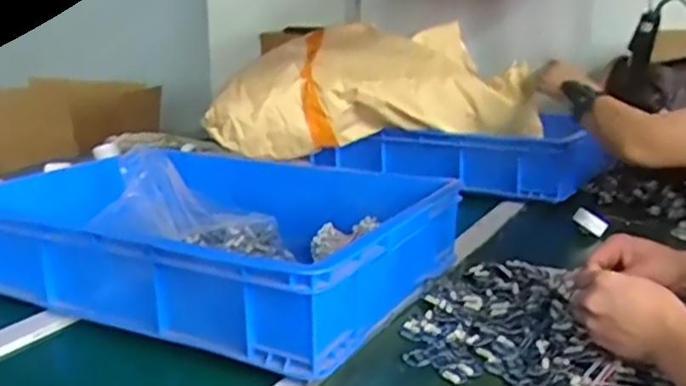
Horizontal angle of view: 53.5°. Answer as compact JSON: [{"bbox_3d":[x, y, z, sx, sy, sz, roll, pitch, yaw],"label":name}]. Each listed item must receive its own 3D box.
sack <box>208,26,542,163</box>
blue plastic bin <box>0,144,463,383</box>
[{"bbox_3d":[0.077,-0.215,1.434,0.659,0.227,0.281,2,14,6],"label":"sack"},{"bbox_3d":[-0.182,0.045,0.930,0.595,0.117,0.389,8,16,28],"label":"blue plastic bin"}]

